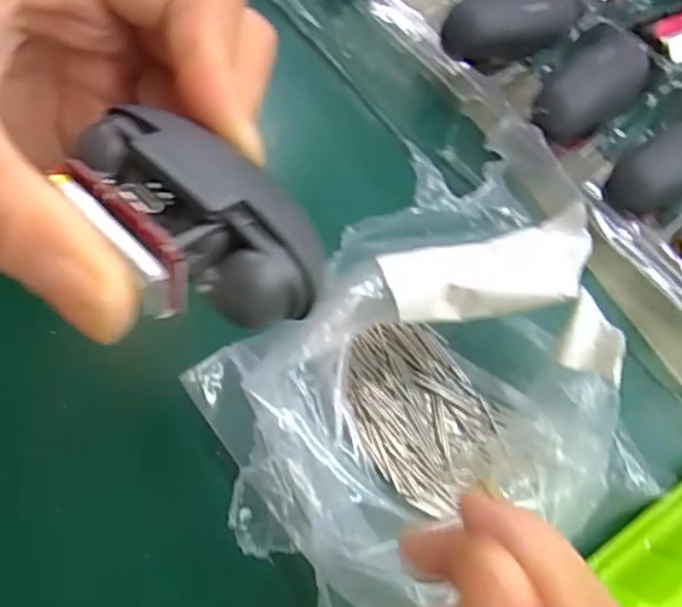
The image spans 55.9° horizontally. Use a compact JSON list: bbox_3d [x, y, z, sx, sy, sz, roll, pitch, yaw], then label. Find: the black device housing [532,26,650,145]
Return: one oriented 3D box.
[{"bbox_3d":[0.098,-0.084,0.248,0.055,0.025,0.025,-41,76,-20],"label":"black device housing"}]

